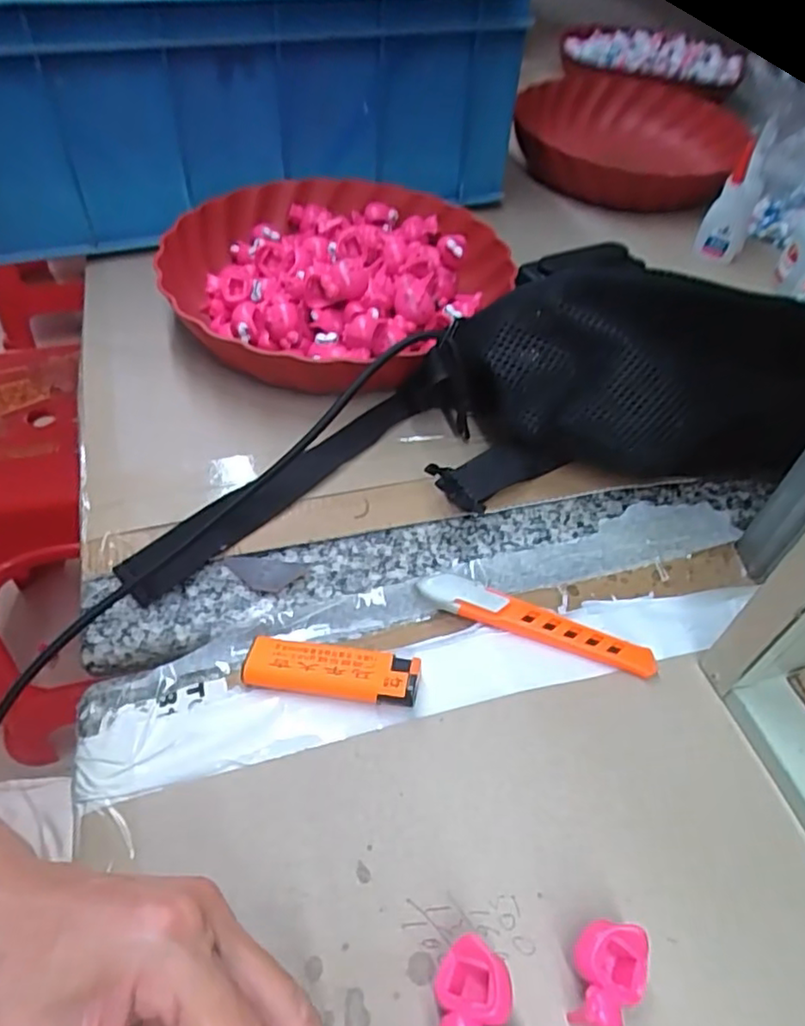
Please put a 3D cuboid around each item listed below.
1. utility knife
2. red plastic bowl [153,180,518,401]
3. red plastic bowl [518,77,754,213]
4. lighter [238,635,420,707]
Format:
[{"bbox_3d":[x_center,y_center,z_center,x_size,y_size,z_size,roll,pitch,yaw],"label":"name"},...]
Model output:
[{"bbox_3d":[0.067,0.054,0.327,0.119,0.007,0.018,19,75,5],"label":"utility knife"},{"bbox_3d":[-0.051,-0.172,0.482,0.220,0.068,0.238,22,51,14],"label":"red plastic bowl"},{"bbox_3d":[0.241,-0.409,0.725,0.247,0.078,0.254,3,49,-3],"label":"red plastic bowl"},{"bbox_3d":[-0.033,0.073,0.303,0.080,0.007,0.024,6,63,9],"label":"lighter"}]

